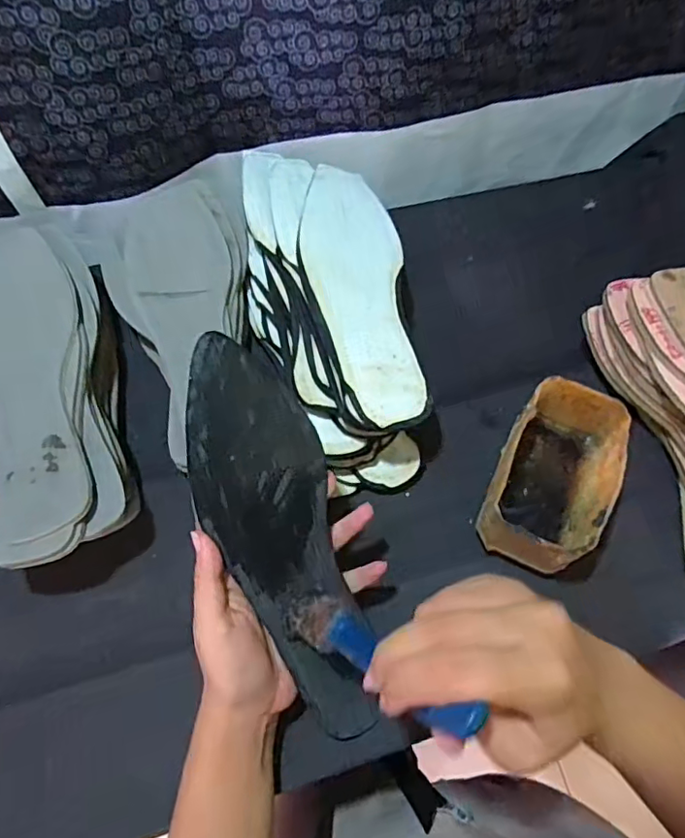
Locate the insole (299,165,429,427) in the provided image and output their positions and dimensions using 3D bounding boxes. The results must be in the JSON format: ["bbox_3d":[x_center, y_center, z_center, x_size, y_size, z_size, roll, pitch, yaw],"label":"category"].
[{"bbox_3d":[0.011,-0.117,0.448,0.080,0.007,0.275,-1,59,-11],"label":"insole"}]

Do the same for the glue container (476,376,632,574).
[{"bbox_3d":[0.150,0.043,0.401,0.077,0.066,0.129,24,63,11],"label":"glue container"}]

